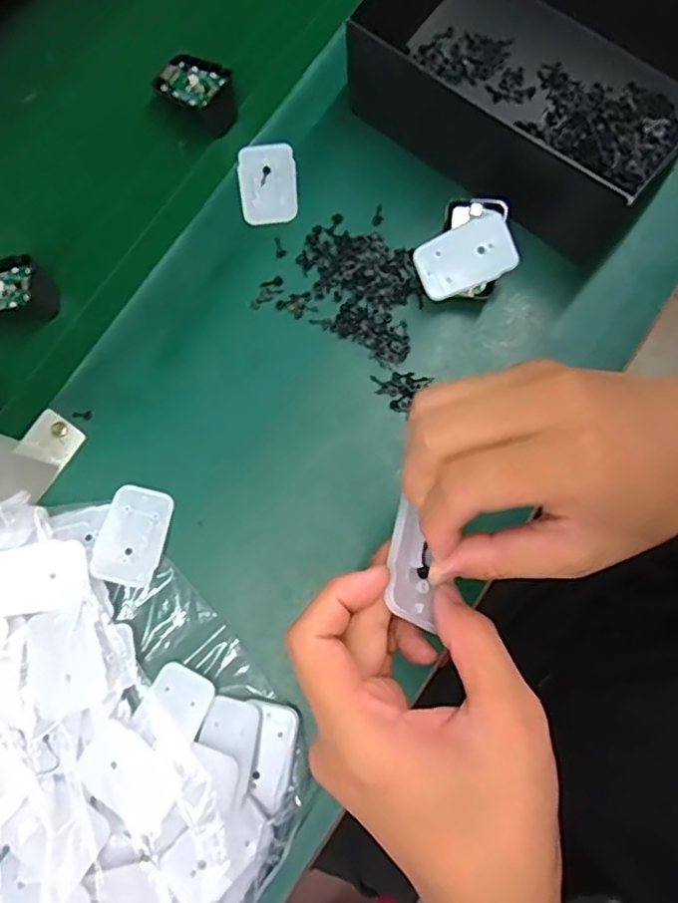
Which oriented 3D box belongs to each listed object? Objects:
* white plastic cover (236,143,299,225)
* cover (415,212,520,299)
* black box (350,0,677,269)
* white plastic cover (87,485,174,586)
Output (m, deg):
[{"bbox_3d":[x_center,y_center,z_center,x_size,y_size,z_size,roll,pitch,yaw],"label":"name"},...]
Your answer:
[{"bbox_3d":[-0.056,-0.213,0.486,0.046,0.004,0.068,-4,80,0],"label":"white plastic cover"},{"bbox_3d":[0.091,-0.139,0.443,0.068,0.006,0.044,-25,94,12],"label":"cover"},{"bbox_3d":[0.143,-0.293,0.460,0.253,0.087,0.188,36,83,7],"label":"black box"},{"bbox_3d":[-0.146,0.059,0.438,0.045,0.006,0.068,14,74,-11],"label":"white plastic cover"}]

